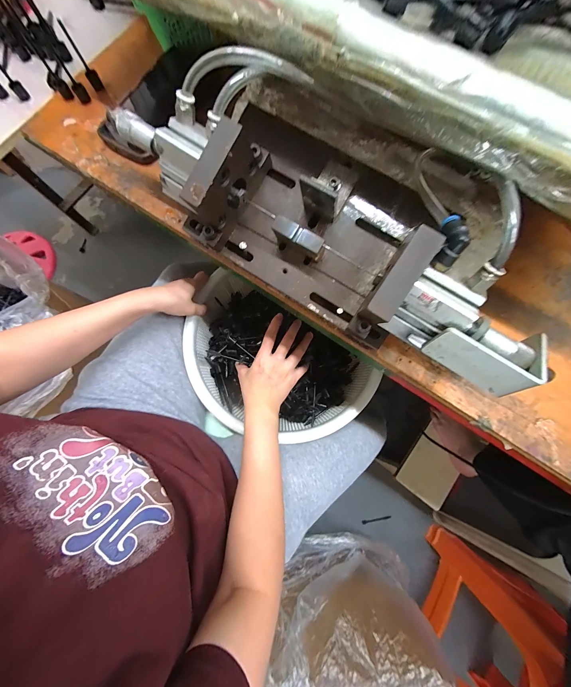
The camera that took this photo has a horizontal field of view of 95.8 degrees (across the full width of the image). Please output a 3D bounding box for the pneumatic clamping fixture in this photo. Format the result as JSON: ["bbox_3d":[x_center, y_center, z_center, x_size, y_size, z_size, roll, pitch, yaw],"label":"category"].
[{"bbox_3d":[0.038,-0.120,0.247,0.435,0.117,0.148,34,80,6],"label":"pneumatic clamping fixture"}]

